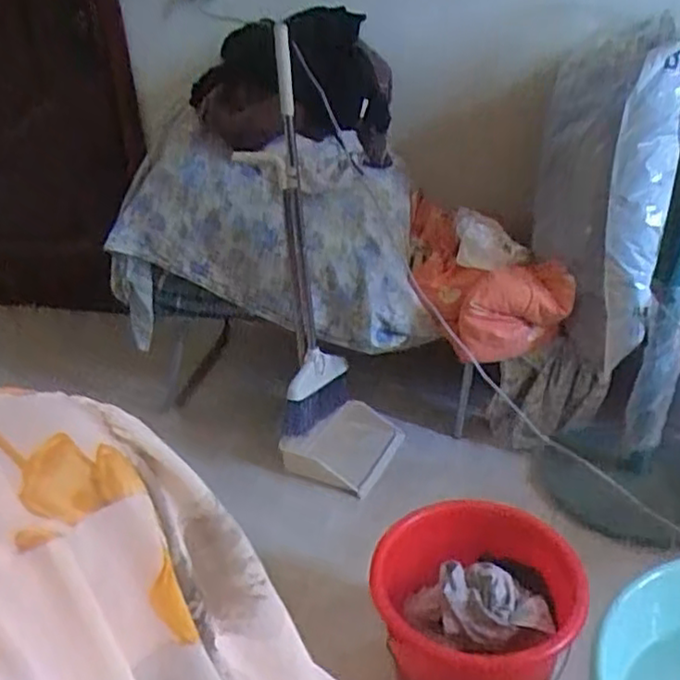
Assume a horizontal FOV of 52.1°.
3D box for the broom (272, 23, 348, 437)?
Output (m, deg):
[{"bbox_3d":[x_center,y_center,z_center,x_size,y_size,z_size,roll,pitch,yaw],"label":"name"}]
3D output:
[{"bbox_3d":[-0.074,-0.195,1.478,0.129,0.838,0.203,-1,29,3],"label":"broom"}]

